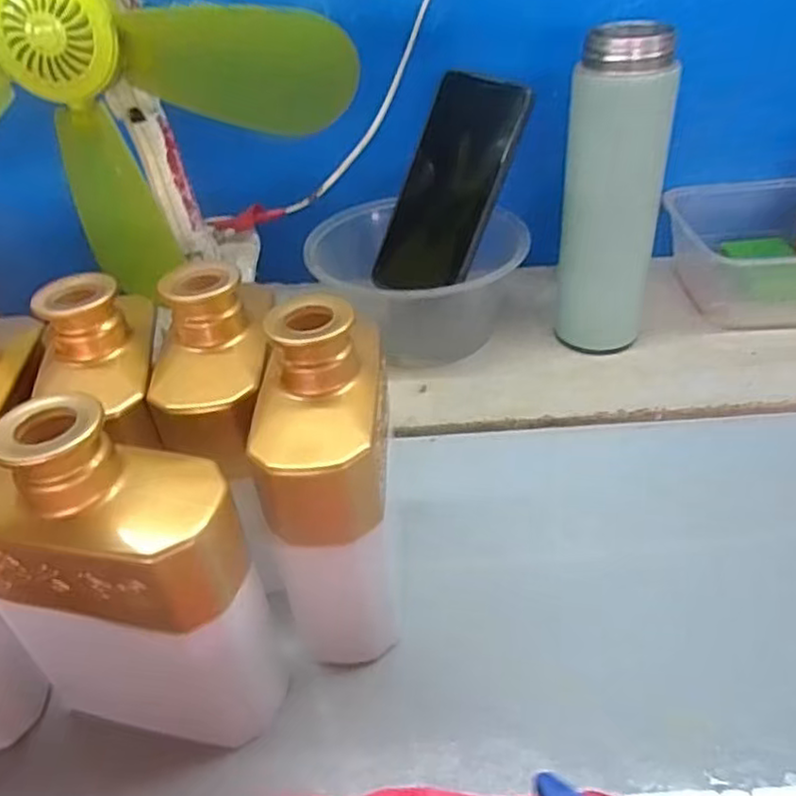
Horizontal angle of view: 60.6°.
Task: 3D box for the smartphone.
[{"bbox_3d":[0.036,-0.145,0.482,0.067,0.154,0.007,26,23,14],"label":"smartphone"}]

